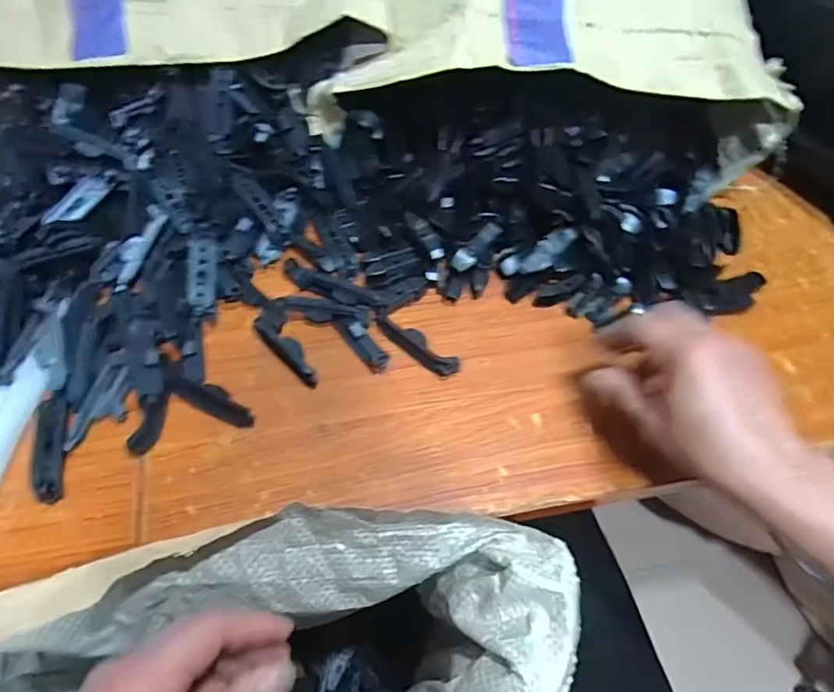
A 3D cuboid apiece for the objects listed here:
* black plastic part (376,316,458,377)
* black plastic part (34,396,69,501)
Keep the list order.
[{"bbox_3d":[0.000,-0.001,0.432,0.073,0.008,0.019,37,64,17],"label":"black plastic part"},{"bbox_3d":[-0.245,0.068,0.371,0.016,0.015,0.069,-8,62,-7],"label":"black plastic part"}]

